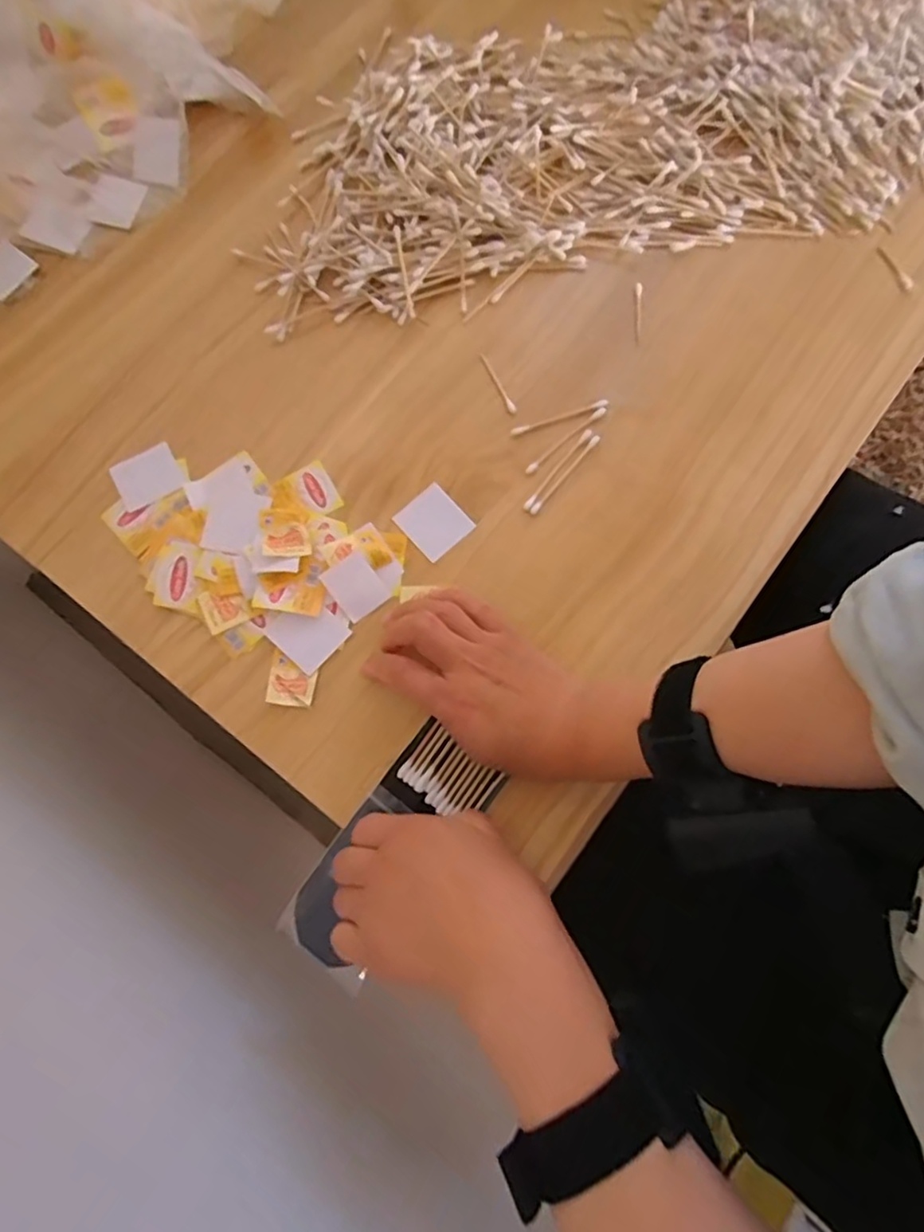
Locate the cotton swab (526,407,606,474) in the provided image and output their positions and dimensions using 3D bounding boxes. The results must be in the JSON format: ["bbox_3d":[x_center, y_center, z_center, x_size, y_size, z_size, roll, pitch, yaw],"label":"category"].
[{"bbox_3d":[0.071,-0.119,0.426,0.070,0.004,0.007,-40,79,-8],"label":"cotton swab"}]

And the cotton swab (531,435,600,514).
[{"bbox_3d":[0.069,-0.094,0.419,0.005,0.006,0.071,39,80,9],"label":"cotton swab"}]

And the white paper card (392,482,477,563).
[{"bbox_3d":[-0.018,-0.063,0.416,0.038,0.004,0.042,-41,79,-8],"label":"white paper card"}]

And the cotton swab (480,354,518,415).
[{"bbox_3d":[0.025,-0.163,0.438,0.006,0.004,0.052,-23,77,-5],"label":"cotton swab"}]

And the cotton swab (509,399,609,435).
[{"bbox_3d":[0.067,-0.136,0.429,0.069,0.004,0.006,-18,77,-3],"label":"cotton swab"}]

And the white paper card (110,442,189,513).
[{"bbox_3d":[-0.216,-0.096,0.433,0.044,0.004,0.037,-29,78,-5],"label":"white paper card"}]

